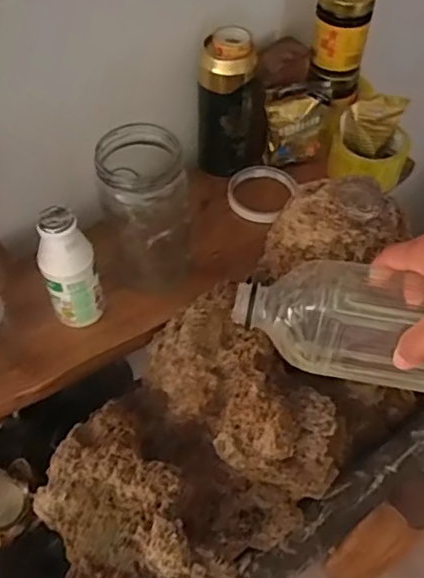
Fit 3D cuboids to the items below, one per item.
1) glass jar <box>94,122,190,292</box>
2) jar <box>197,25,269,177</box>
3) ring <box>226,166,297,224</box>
[{"bbox_3d":[-0.066,-0.078,0.597,0.080,0.168,0.091,-2,53,-4],"label":"glass jar"},{"bbox_3d":[0.027,-0.211,0.688,0.084,0.173,0.062,3,51,0],"label":"jar"},{"bbox_3d":[0.057,-0.119,0.723,0.076,0.018,0.083,1,51,-2],"label":"ring"}]

